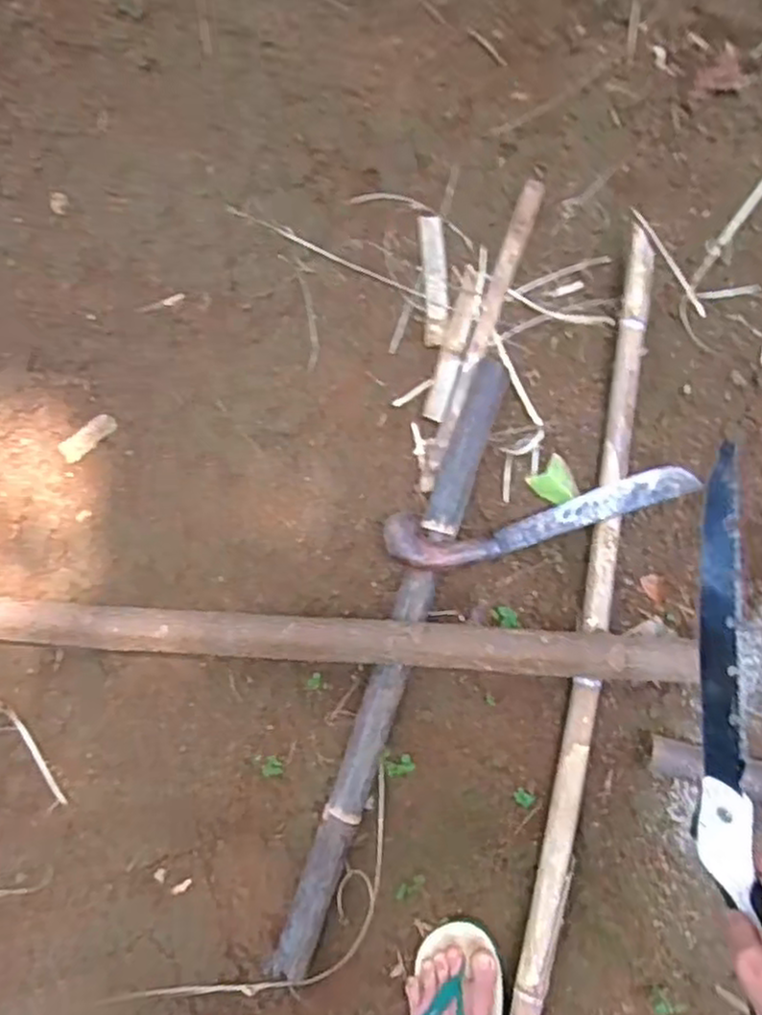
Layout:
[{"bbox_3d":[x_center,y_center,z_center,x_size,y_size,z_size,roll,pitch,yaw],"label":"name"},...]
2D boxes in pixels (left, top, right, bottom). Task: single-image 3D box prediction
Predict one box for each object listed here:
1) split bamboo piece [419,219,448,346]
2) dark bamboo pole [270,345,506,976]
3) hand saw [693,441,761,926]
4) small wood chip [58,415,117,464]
[{"bbox_3d":[0.072,-0.306,0.980,0.033,0.010,0.179,-3,86,3],"label":"split bamboo piece"},{"bbox_3d":[0.017,0.197,0.928,0.047,0.045,0.805,19,88,4],"label":"dark bamboo pole"},{"bbox_3d":[0.295,0.248,0.587,0.065,0.045,0.580,-7,87,3],"label":"hand saw"},{"bbox_3d":[-0.399,-0.096,0.995,0.086,0.008,0.032,-35,86,1],"label":"small wood chip"}]

